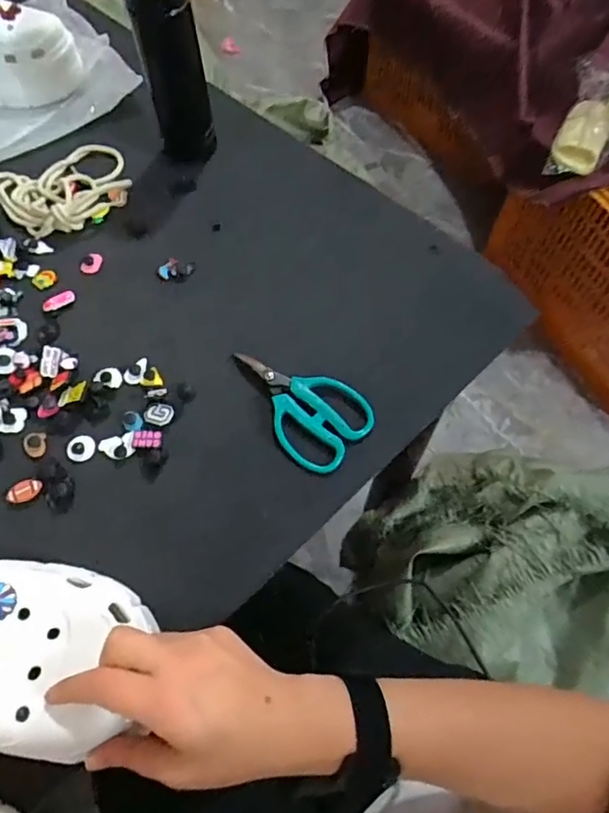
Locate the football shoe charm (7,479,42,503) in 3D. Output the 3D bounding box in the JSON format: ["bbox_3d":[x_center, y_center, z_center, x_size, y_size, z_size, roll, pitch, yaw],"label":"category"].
[{"bbox_3d":[-0.242,0.074,0.461,0.030,0.007,0.019,-14,63,-6],"label":"football shoe charm"}]

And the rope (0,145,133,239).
[{"bbox_3d":[-0.282,-0.258,0.618,0.148,0.029,0.129,-22,64,-10],"label":"rope"}]

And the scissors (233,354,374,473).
[{"bbox_3d":[-0.008,-0.006,0.492,0.139,0.011,0.083,39,70,19],"label":"scissors"}]

